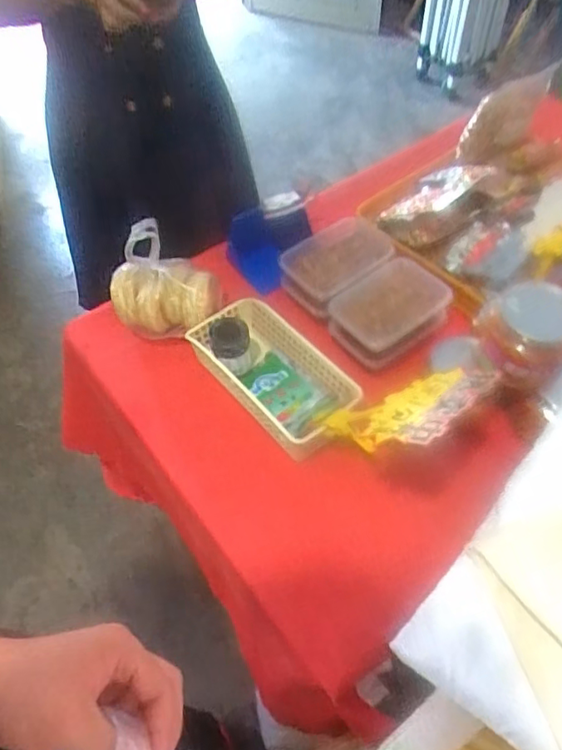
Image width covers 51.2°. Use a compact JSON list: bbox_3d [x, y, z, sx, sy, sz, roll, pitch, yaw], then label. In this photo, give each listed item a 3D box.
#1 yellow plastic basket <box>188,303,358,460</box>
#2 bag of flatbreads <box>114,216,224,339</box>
[{"bbox_3d":[-0.013,-0.004,0.845,0.126,0.073,0.271,-36,61,-21],"label":"yellow plastic basket"},{"bbox_3d":[-0.182,-0.147,0.876,0.168,0.178,0.087,11,56,10],"label":"bag of flatbreads"}]

